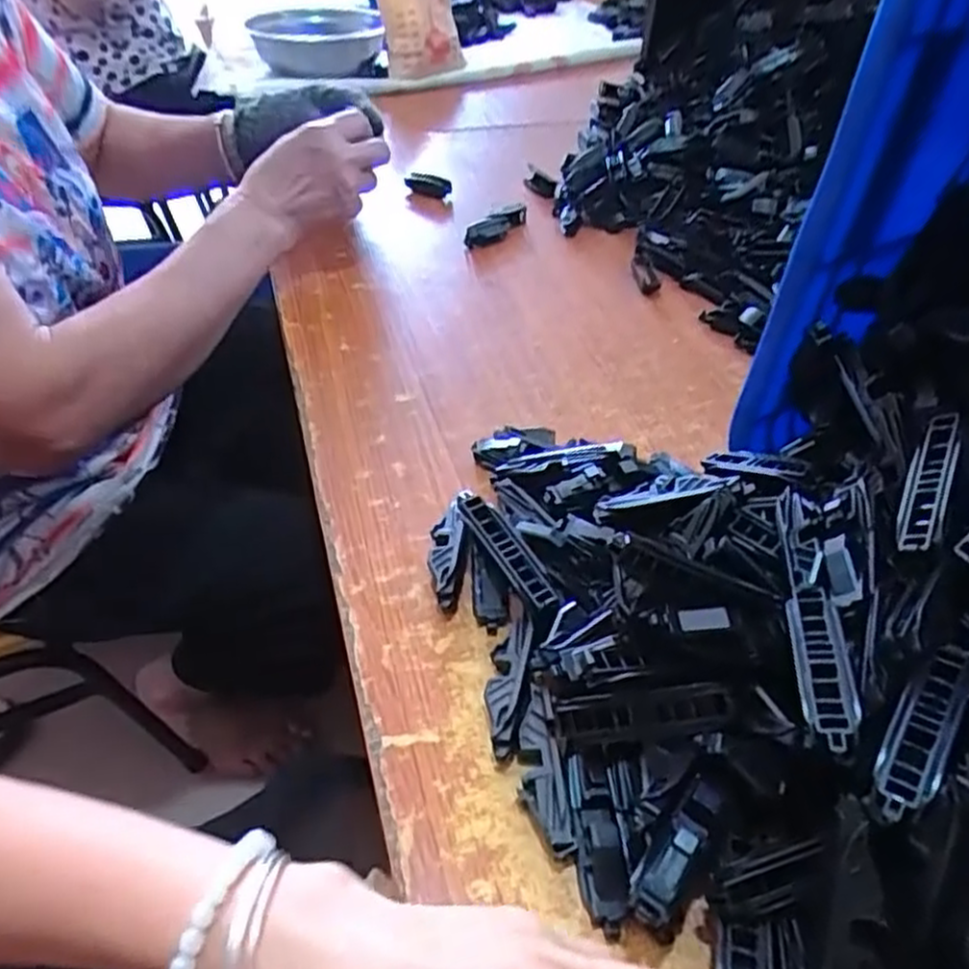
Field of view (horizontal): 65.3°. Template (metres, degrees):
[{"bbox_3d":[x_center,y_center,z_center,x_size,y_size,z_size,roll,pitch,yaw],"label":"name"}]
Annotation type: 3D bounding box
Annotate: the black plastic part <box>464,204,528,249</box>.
[{"bbox_3d":[0.013,-0.250,0.733,0.020,0.027,0.091,28,49,24],"label":"black plastic part"}]

